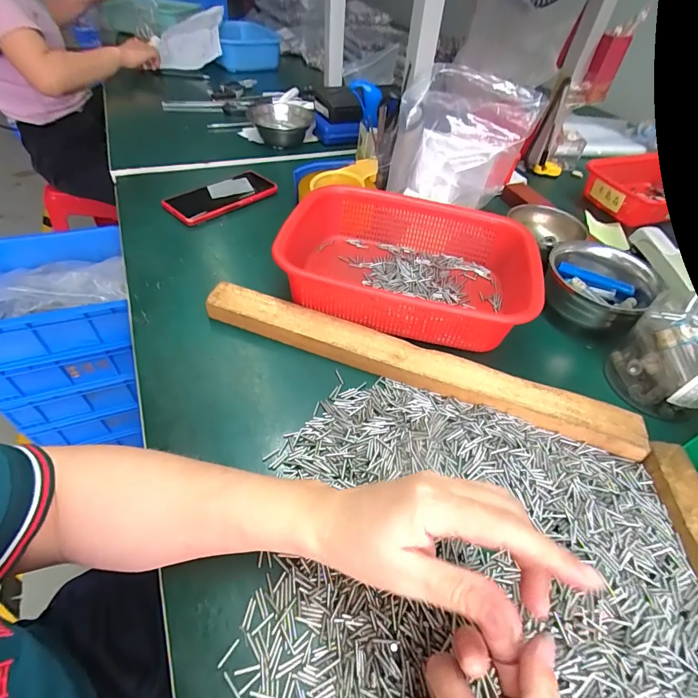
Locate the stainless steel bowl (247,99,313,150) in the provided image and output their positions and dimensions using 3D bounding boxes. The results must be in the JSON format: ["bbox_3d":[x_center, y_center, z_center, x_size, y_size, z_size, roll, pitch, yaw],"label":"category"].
[{"bbox_3d":[-0.133,-0.435,0.768,0.130,0.057,0.131,-2,48,-7],"label":"stainless steel bowl"}]

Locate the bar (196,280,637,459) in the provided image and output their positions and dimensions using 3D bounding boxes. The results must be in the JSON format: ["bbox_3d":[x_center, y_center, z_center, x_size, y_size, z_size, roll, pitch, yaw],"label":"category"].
[{"bbox_3d":[0.061,0.011,0.401,0.441,0.020,0.042,18,51,10],"label":"bar"}]

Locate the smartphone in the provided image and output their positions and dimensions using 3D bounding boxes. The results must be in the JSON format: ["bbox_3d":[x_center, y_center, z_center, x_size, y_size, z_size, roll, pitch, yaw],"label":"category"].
[{"bbox_3d":[-0.199,-0.241,0.617,0.168,0.013,0.081,-33,59,-28],"label":"smartphone"}]

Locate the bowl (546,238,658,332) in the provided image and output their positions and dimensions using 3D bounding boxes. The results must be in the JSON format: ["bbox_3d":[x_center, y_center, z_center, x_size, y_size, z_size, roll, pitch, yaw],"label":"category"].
[{"bbox_3d":[0.293,-0.076,0.473,0.117,0.058,0.096,33,55,22],"label":"bowl"}]

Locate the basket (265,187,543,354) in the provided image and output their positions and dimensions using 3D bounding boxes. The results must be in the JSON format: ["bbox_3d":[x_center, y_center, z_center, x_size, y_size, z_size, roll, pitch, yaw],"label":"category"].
[{"bbox_3d":[0.067,-0.105,0.470,0.268,0.070,0.198,11,50,5],"label":"basket"}]

